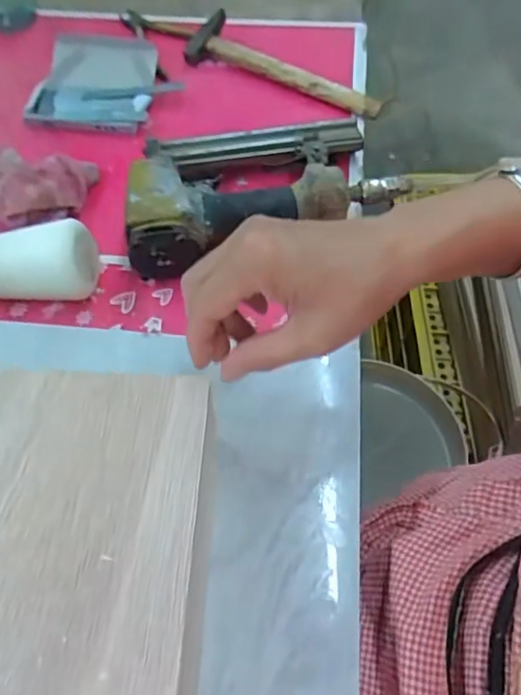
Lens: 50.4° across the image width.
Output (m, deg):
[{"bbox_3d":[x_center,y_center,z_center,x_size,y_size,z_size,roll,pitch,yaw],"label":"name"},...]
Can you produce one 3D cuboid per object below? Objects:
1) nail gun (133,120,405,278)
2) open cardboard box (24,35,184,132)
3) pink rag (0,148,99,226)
[{"bbox_3d":[-0.010,-0.158,0.513,0.246,0.058,0.152,-17,59,-11],"label":"nail gun"},{"bbox_3d":[-0.174,-0.295,0.618,0.155,0.035,0.124,9,58,6],"label":"open cardboard box"},{"bbox_3d":[-0.226,-0.151,0.524,0.139,0.053,0.076,-11,58,-7],"label":"pink rag"}]

